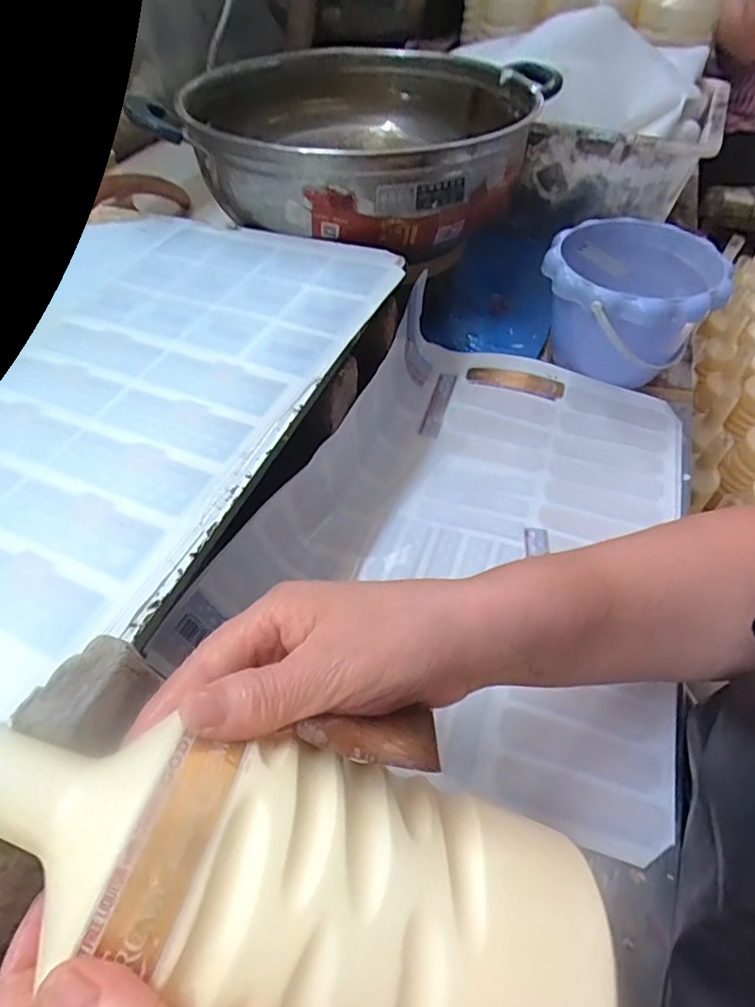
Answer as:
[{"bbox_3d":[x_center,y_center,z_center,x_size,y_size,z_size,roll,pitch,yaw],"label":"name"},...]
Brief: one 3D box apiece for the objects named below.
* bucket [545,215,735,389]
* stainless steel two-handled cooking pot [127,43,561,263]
[{"bbox_3d":[0.231,-0.182,0.537,0.147,0.111,0.155,22,55,18],"label":"bucket"},{"bbox_3d":[-0.009,-0.367,0.565,0.310,0.096,0.348,18,54,15],"label":"stainless steel two-handled cooking pot"}]

